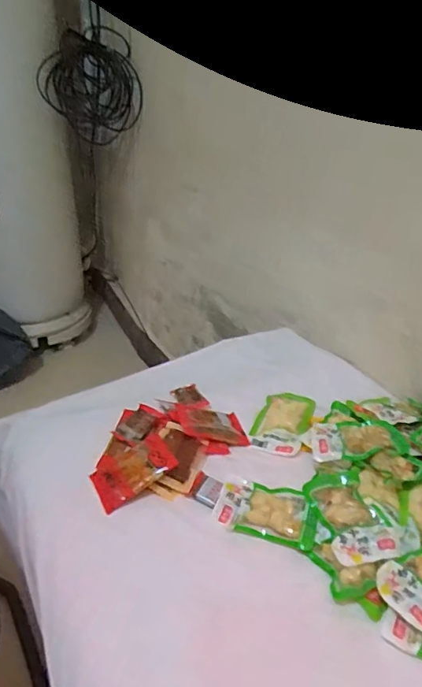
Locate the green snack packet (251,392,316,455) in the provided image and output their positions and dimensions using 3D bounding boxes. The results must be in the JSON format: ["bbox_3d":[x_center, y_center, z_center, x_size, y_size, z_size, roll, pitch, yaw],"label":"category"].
[{"bbox_3d":[0.113,0.122,0.797,0.077,0.012,0.138,14,36,18],"label":"green snack packet"}]

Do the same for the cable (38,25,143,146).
[{"bbox_3d":[-0.356,-0.776,1.561,0.290,0.308,0.119,3,32,-2],"label":"cable"}]

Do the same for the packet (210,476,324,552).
[{"bbox_3d":[0.070,0.207,0.636,0.126,0.018,0.076,15,36,19],"label":"packet"}]

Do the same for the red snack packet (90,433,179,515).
[{"bbox_3d":[-0.104,0.168,0.676,0.106,0.015,0.069,-35,45,-16],"label":"red snack packet"}]

